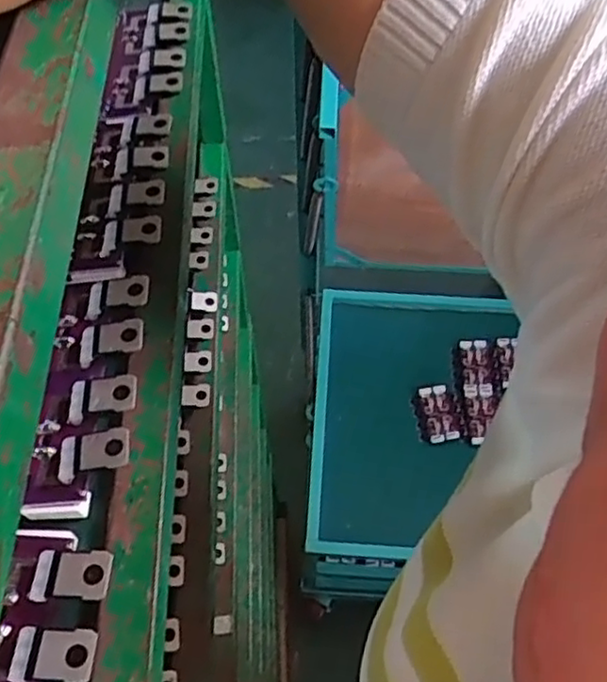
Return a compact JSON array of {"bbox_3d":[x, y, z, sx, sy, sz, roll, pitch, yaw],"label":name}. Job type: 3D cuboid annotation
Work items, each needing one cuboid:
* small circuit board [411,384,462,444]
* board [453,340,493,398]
[{"bbox_3d":[0.248,0.135,1.247,0.082,0.022,0.108,-8,57,-4],"label":"small circuit board"},{"bbox_3d":[0.321,0.052,1.282,0.064,0.025,0.111,-1,56,0],"label":"board"}]

